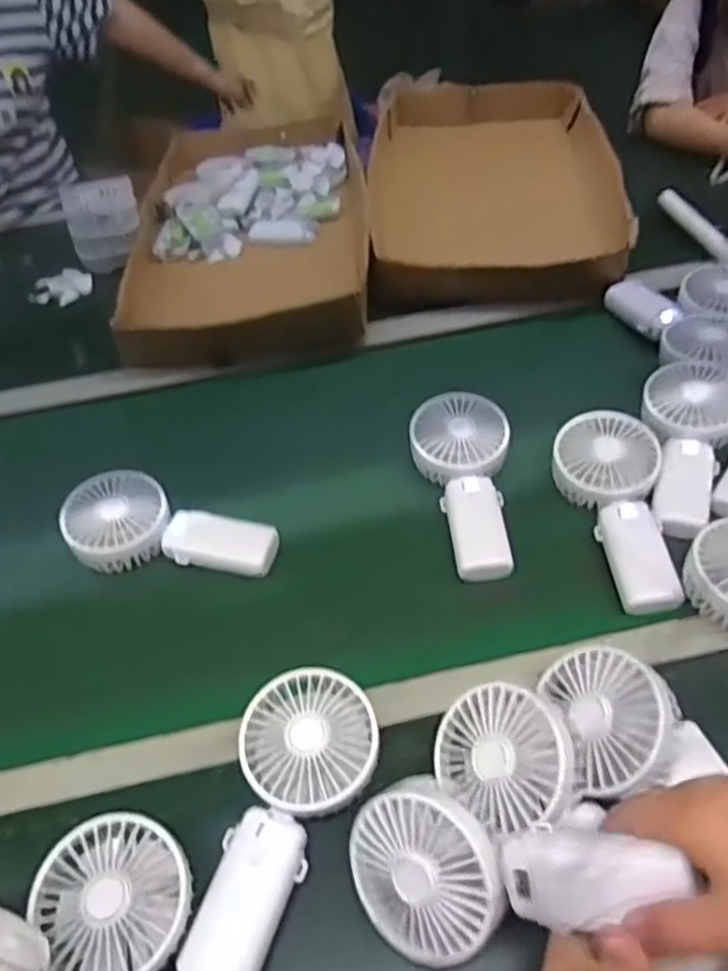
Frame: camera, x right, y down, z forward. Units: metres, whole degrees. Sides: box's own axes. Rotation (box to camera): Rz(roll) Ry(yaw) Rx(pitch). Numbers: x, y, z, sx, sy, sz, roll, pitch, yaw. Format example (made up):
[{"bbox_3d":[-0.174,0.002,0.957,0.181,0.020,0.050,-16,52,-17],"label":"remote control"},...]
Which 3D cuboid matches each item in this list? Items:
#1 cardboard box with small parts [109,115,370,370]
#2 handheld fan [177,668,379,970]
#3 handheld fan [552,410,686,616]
[{"bbox_3d":[-0.152,-0.349,0.999,0.310,0.071,0.525,-4,47,1],"label":"cardboard box with small parts"},{"bbox_3d":[-0.052,0.209,0.459,0.085,0.032,0.184,14,63,17],"label":"handheld fan"},{"bbox_3d":[0.219,0.020,0.617,0.086,0.037,0.179,-8,60,-2],"label":"handheld fan"}]

